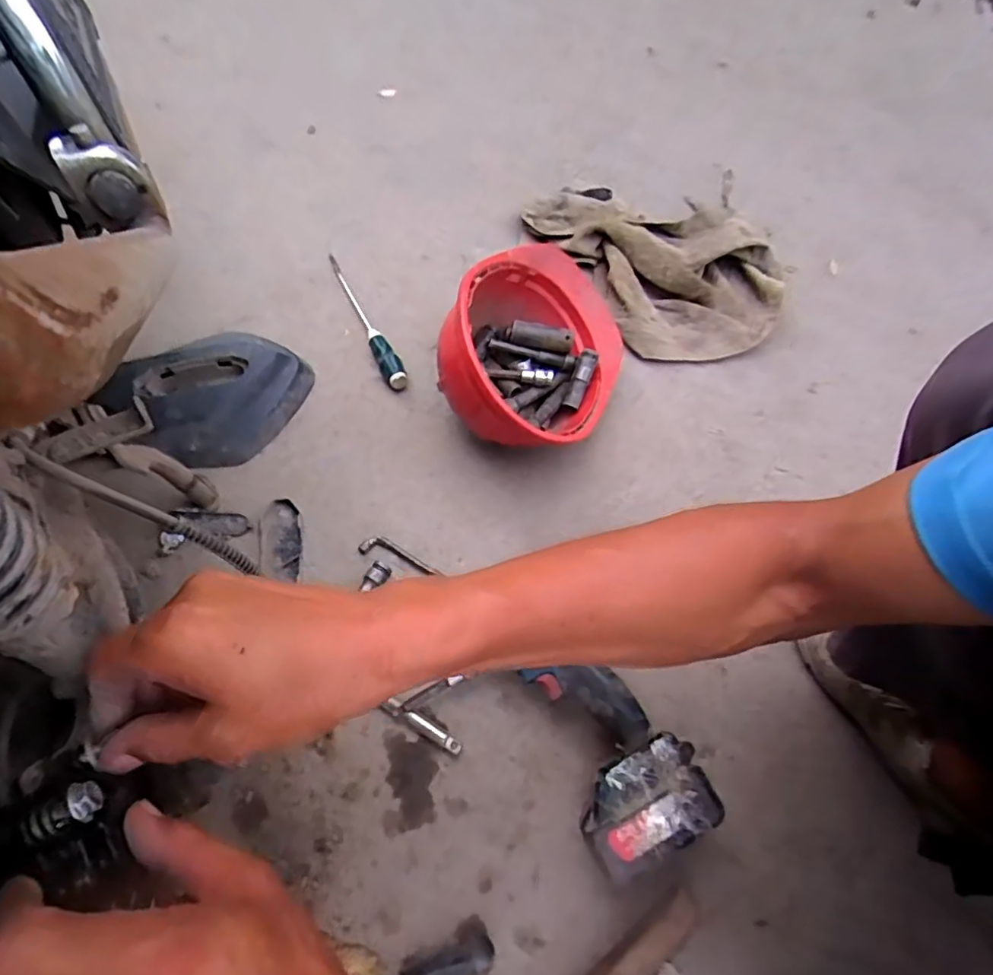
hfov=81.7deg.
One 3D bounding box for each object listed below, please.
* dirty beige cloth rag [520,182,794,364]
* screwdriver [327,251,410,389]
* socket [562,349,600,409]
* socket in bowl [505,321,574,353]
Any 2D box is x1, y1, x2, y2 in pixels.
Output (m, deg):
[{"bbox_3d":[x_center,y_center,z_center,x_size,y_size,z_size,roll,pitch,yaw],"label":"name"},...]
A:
[{"bbox_3d":[0.271,-0.368,0.901,0.310,0.057,0.393,-25,64,-14],"label":"dirty beige cloth rag"},{"bbox_3d":[-0.189,-0.251,0.830,0.029,0.029,0.282,-21,64,-13],"label":"screwdriver"},{"bbox_3d":[0.107,-0.137,0.725,0.023,0.016,0.078,20,87,10],"label":"socket"},{"bbox_3d":[0.054,-0.194,0.727,0.086,0.027,0.025,13,62,3],"label":"socket in bowl"}]

